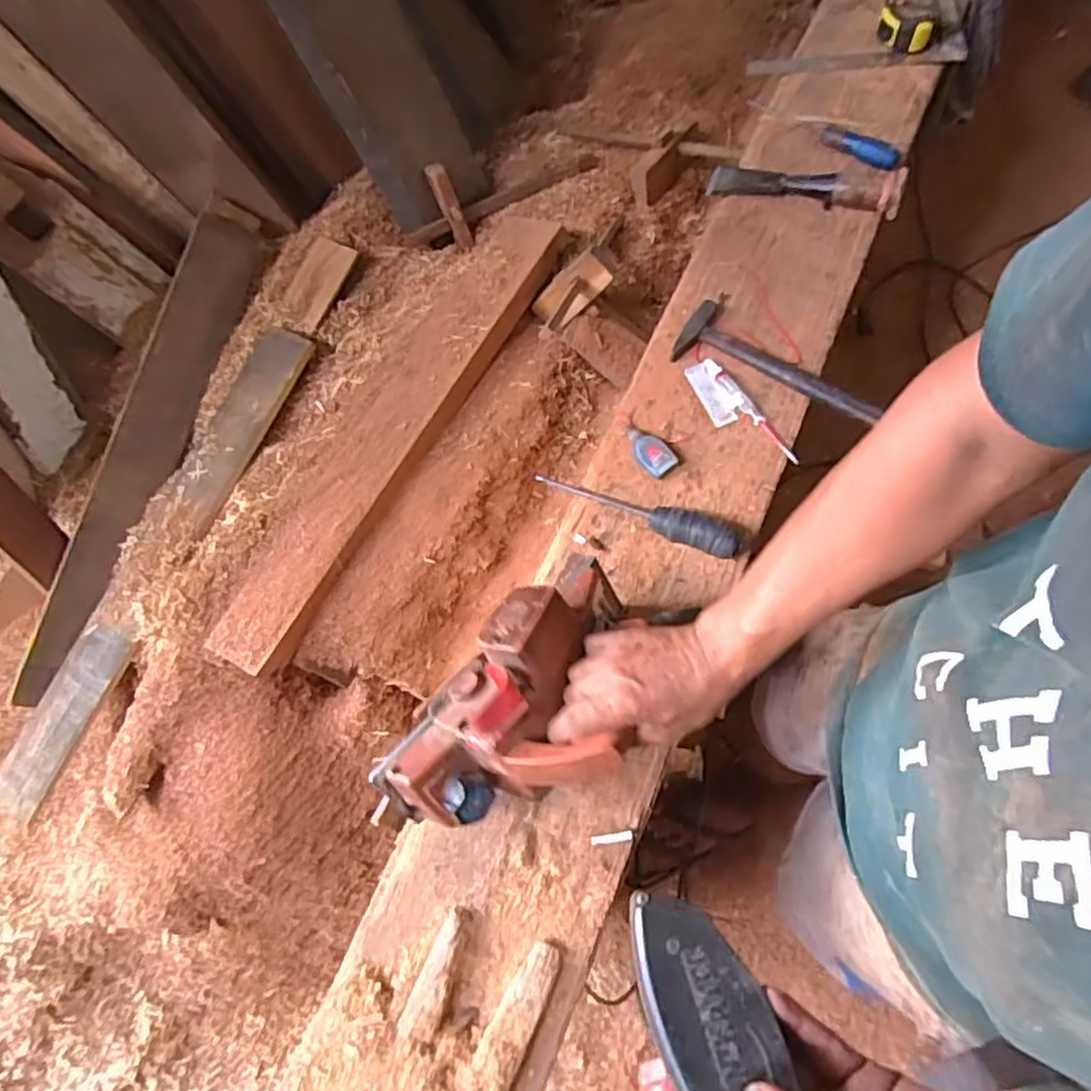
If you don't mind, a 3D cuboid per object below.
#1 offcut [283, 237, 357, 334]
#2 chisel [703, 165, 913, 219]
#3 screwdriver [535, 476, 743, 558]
[{"bbox_3d":[-0.361,-0.412,1.079,0.072,0.015,0.158,20,81,7],"label":"offcut"},{"bbox_3d":[0.335,-0.470,0.896,0.243,0.045,0.046,16,67,21],"label":"chisel"},{"bbox_3d":[0.099,-0.040,0.752,0.236,0.029,0.038,20,68,23],"label":"screwdriver"}]

